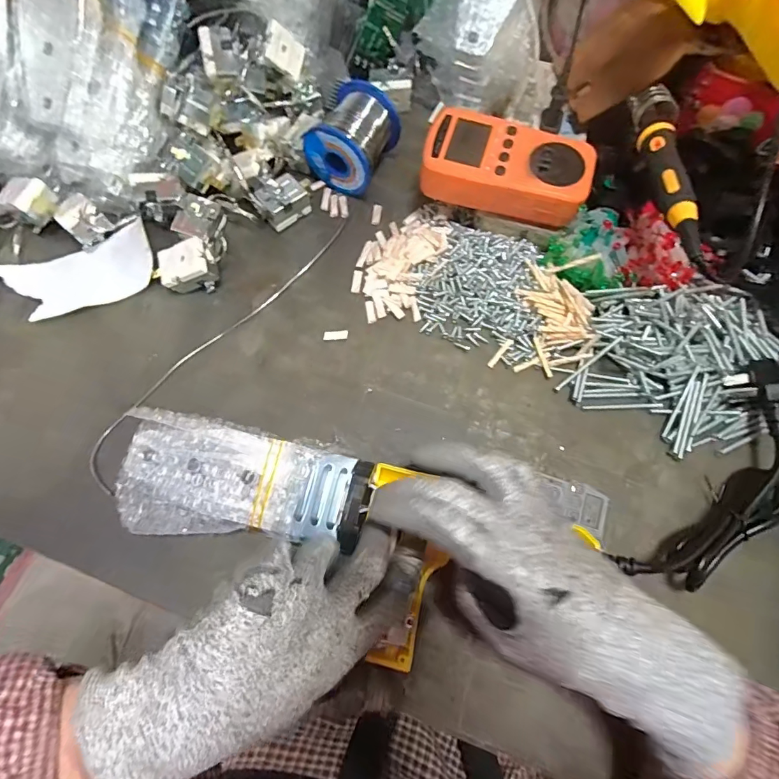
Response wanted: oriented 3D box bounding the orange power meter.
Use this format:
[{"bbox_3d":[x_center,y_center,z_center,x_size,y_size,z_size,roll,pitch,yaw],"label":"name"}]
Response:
[{"bbox_3d":[0.091,-0.173,0.346,0.129,0.035,0.072,16,73,4],"label":"orange power meter"}]

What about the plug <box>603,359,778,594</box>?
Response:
[{"bbox_3d":[0.246,0.065,0.306,0.076,0.034,0.192,41,76,11],"label":"plug"}]

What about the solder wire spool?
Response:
[{"bbox_3d":[-0.031,-0.219,0.376,0.059,0.056,0.069,28,75,7],"label":"solder wire spool"}]

